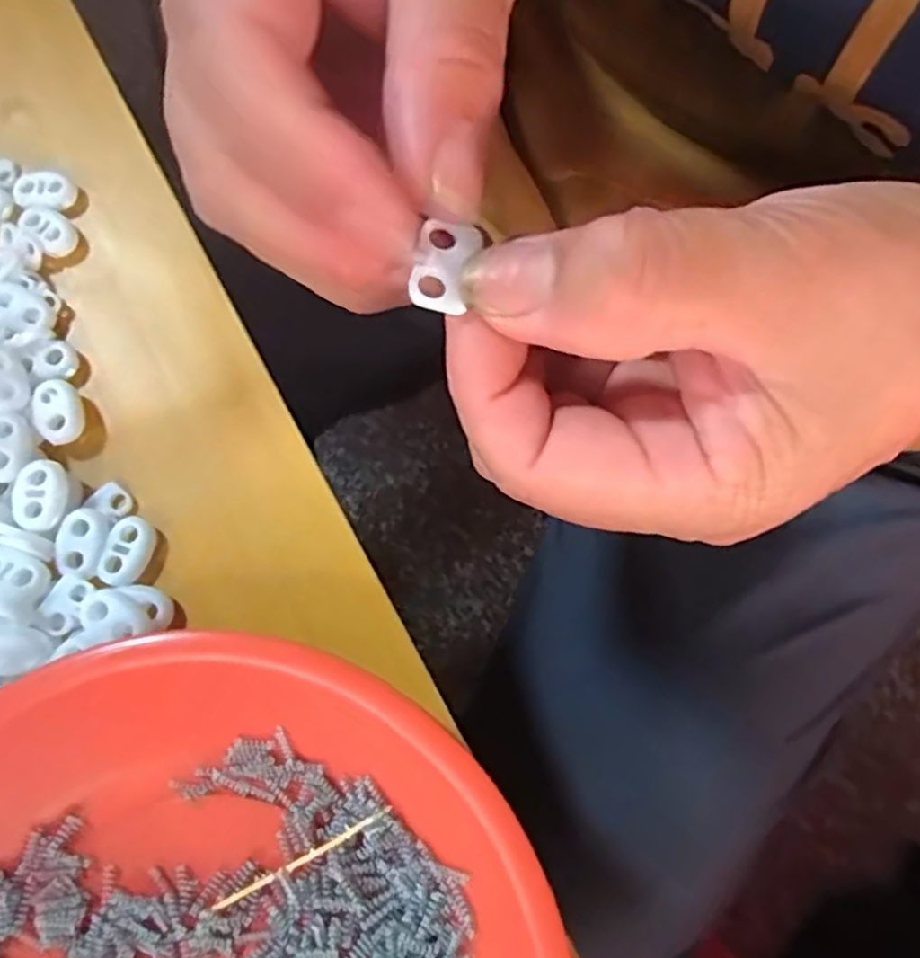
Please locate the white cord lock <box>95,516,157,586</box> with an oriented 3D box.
[{"bbox_3d":[-0.105,0.023,0.222,0.013,0.005,0.021,17,76,6],"label":"white cord lock"}]

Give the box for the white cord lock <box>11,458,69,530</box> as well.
[{"bbox_3d":[-0.132,0.005,0.219,0.016,0.006,0.022,-3,75,1],"label":"white cord lock"}]

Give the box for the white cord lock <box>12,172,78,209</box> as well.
[{"bbox_3d":[-0.152,-0.104,0.256,0.022,0.006,0.014,12,76,5],"label":"white cord lock"}]

